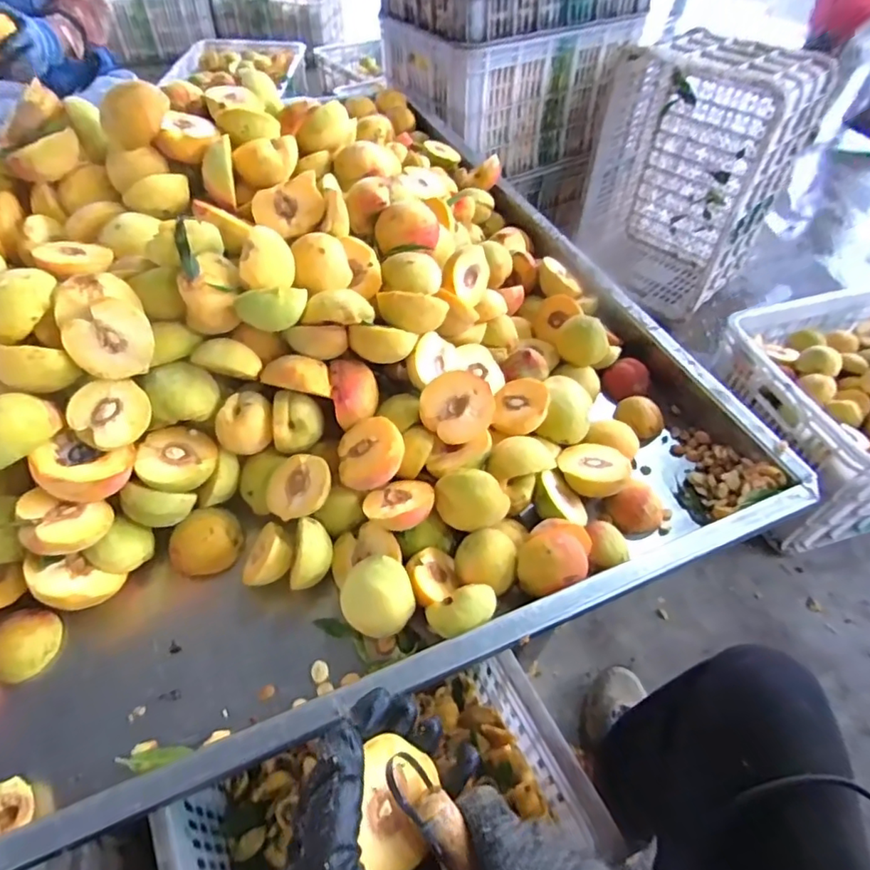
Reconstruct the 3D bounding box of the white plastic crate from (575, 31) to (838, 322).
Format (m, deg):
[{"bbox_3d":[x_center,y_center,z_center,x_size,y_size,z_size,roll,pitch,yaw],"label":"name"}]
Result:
[{"bbox_3d":[0.592,-0.602,1.315,0.290,0.528,0.354,-36,61,-27],"label":"white plastic crate"}]

